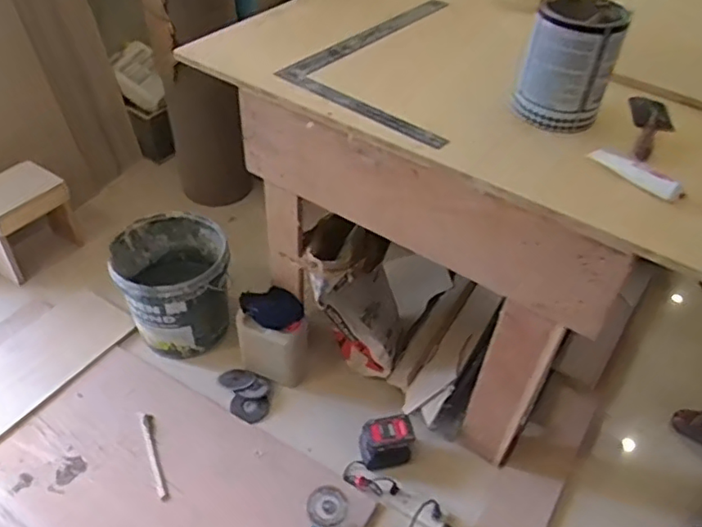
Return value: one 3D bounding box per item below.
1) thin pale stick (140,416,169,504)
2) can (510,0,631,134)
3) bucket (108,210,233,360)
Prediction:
[{"bbox_3d":[-0.496,0.484,1.520,0.028,0.011,0.245,-16,48,-16],"label":"thin pale stick"},{"bbox_3d":[0.392,-0.356,1.090,0.171,0.201,0.139,19,46,16],"label":"can"},{"bbox_3d":[-0.496,0.074,1.713,0.324,0.295,0.295,-6,44,-9],"label":"bucket"}]

